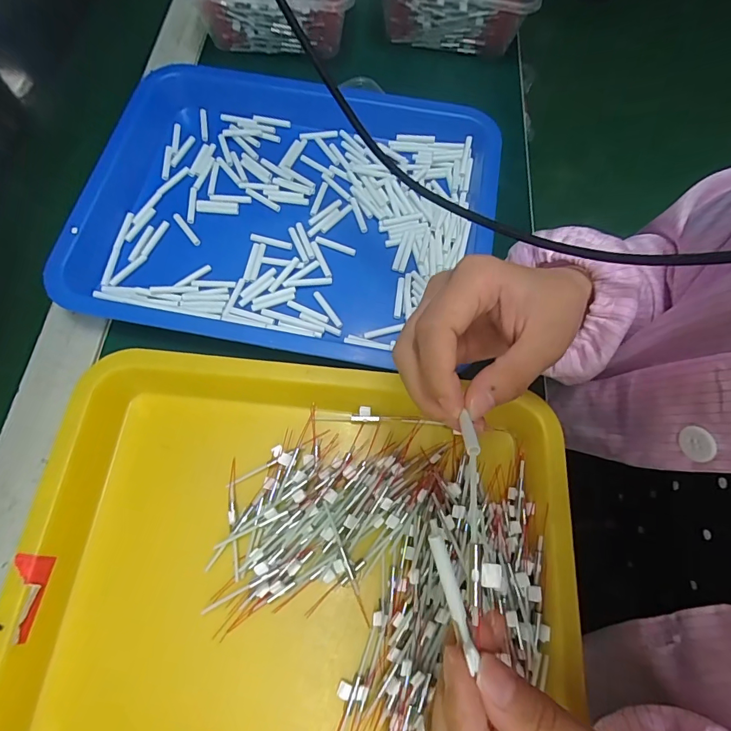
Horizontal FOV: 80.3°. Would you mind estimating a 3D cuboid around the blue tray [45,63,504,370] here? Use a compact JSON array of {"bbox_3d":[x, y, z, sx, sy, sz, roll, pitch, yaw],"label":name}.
[{"bbox_3d":[-0.068,-0.134,0.367,0.345,0.032,0.257,9,69,3],"label":"blue tray"}]

